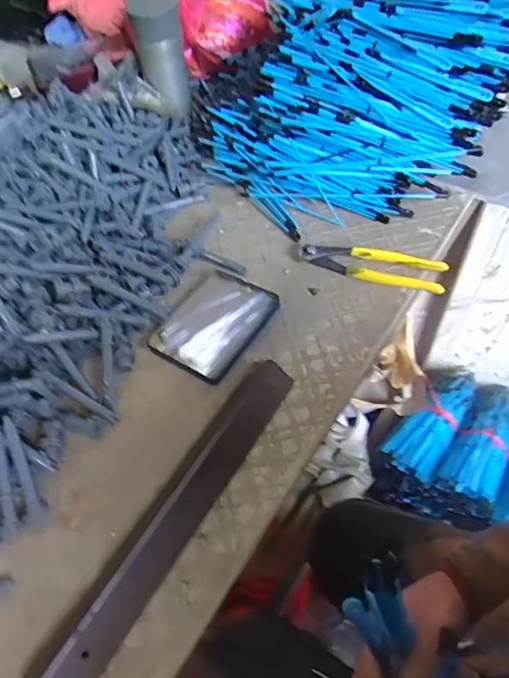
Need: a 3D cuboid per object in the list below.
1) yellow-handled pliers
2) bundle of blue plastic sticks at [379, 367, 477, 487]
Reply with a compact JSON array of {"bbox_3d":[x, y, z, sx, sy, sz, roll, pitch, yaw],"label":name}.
[{"bbox_3d":[0.135,-0.085,0.568,0.163,0.021,0.043,17,56,15],"label":"yellow-handled pliers"},{"bbox_3d":[0.392,0.178,1.081,0.117,0.095,0.289,28,59,22],"label":"bundle of blue plastic sticks"}]

